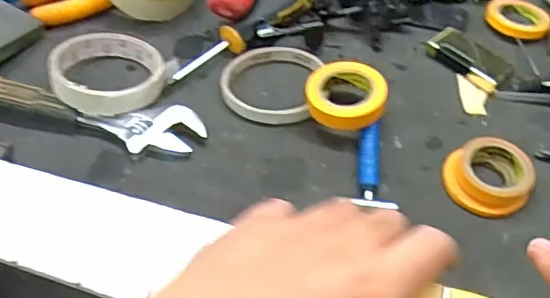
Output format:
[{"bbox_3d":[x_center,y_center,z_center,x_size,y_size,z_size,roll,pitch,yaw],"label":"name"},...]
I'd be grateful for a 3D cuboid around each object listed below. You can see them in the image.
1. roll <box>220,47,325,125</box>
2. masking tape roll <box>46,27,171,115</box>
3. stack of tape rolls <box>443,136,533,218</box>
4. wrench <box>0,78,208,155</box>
[{"bbox_3d":[-0.004,-0.055,0.462,0.075,0.011,0.080,1,52,-1],"label":"roll"},{"bbox_3d":[-0.134,-0.062,0.451,0.089,0.031,0.084,1,52,-1],"label":"masking tape roll"},{"bbox_3d":[0.153,0.019,0.405,0.059,0.020,0.060,30,57,20],"label":"stack of tape rolls"},{"bbox_3d":[-0.148,-0.024,0.430,0.187,0.016,0.047,8,52,5],"label":"wrench"}]

